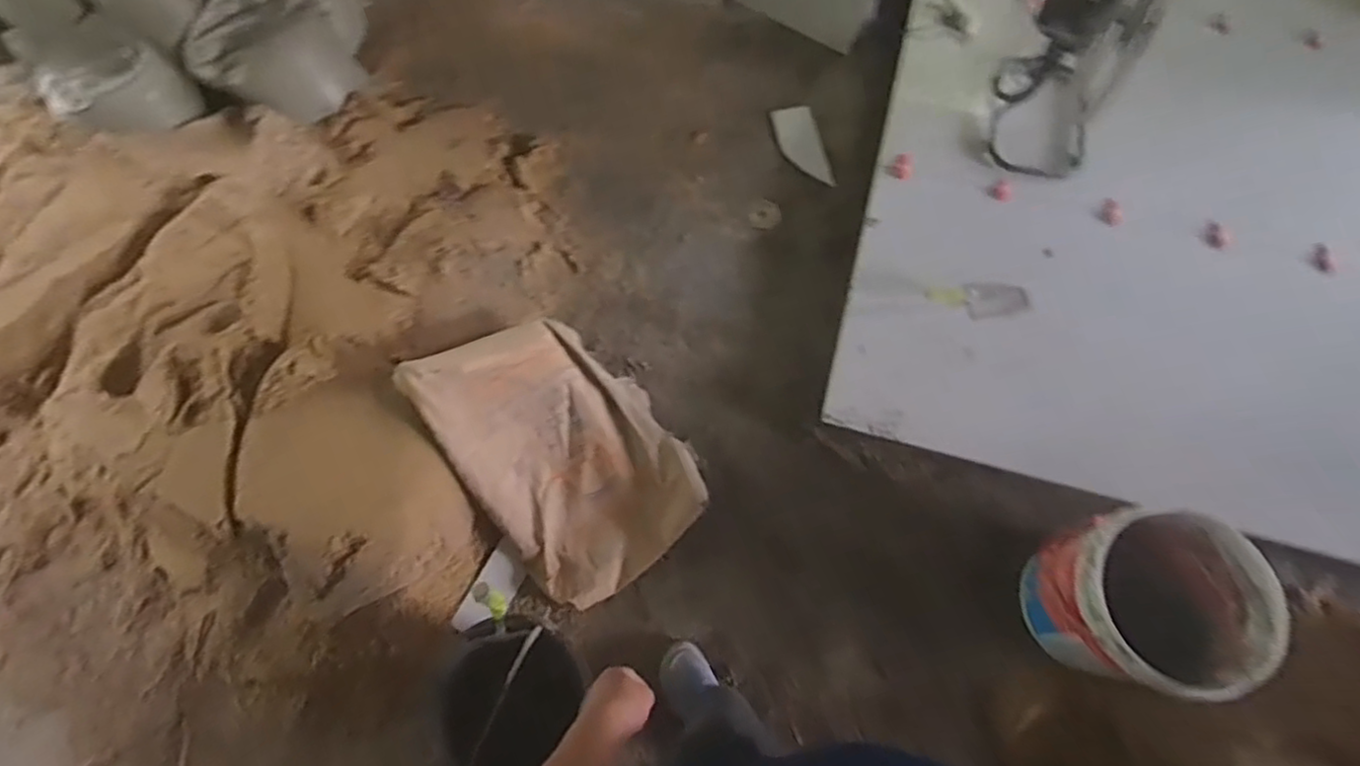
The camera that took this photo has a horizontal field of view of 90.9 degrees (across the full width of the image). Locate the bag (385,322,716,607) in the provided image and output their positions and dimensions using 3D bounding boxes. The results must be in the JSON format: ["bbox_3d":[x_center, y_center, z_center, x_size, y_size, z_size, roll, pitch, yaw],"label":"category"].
[{"bbox_3d":[-0.263,0.147,1.529,0.437,0.120,0.647,-35,88,-16],"label":"bag"}]

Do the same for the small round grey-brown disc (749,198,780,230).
[{"bbox_3d":[0.234,-0.458,1.816,0.086,0.012,0.088,-7,66,16],"label":"small round grey-brown disc"}]

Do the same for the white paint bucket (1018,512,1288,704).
[{"bbox_3d":[0.894,0.423,1.291,0.344,0.296,0.315,0,71,1],"label":"white paint bucket"}]

